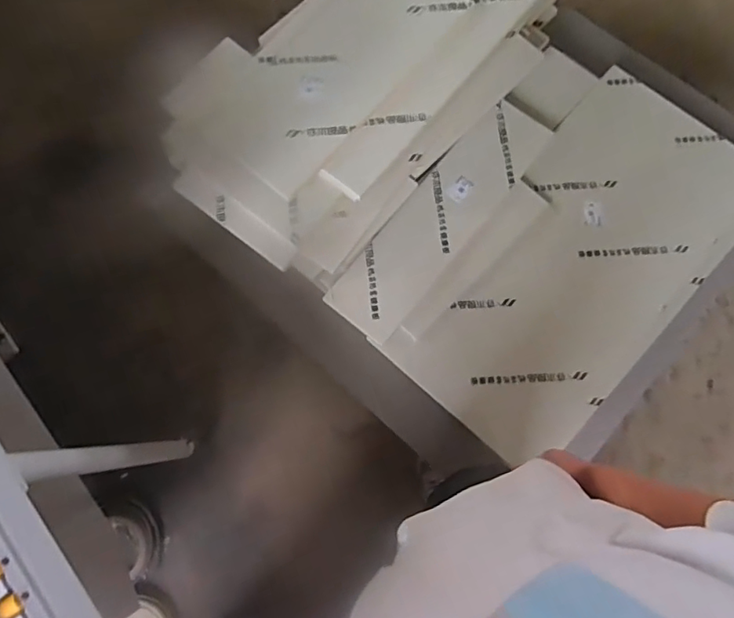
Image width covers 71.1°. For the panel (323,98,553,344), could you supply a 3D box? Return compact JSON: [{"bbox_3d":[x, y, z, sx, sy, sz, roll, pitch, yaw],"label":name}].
[{"bbox_3d":[0.171,-0.208,1.118,0.165,0.026,0.617,41,80,1],"label":"panel"}]

